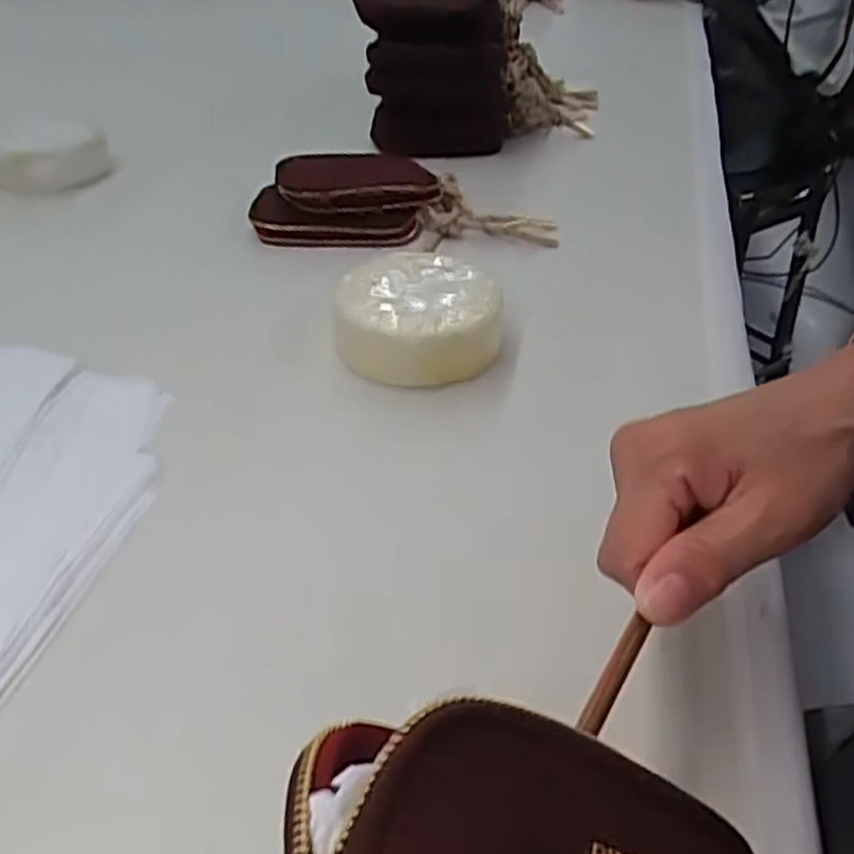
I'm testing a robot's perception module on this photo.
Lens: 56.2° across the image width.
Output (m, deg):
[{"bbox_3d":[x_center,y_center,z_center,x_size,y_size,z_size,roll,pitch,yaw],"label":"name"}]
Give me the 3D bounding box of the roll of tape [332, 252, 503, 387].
[{"bbox_3d":[-0.006,-0.068,0.475,0.094,0.045,0.094,1,39,-1],"label":"roll of tape"}]

